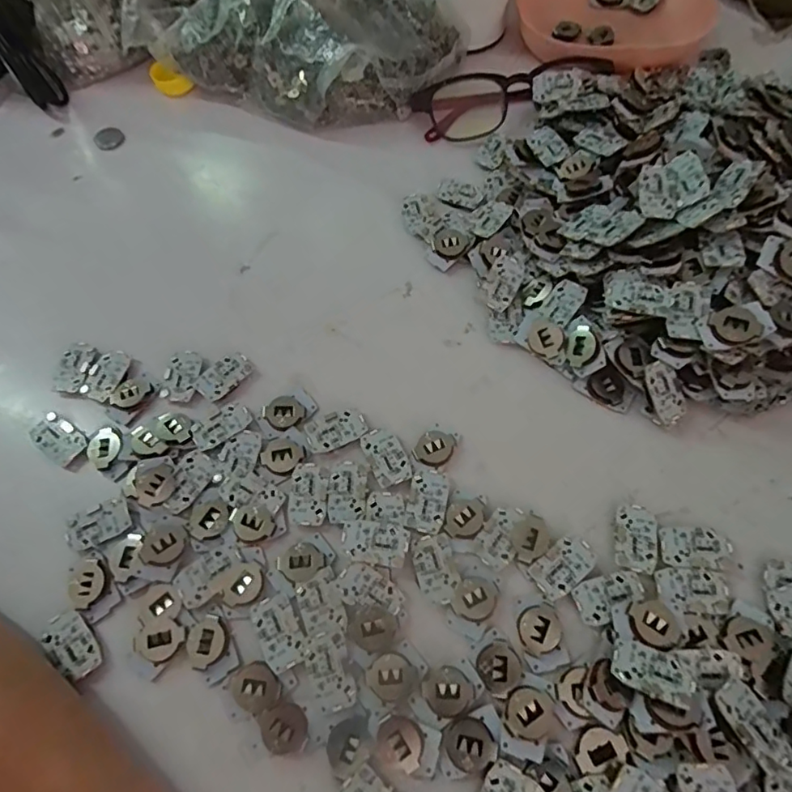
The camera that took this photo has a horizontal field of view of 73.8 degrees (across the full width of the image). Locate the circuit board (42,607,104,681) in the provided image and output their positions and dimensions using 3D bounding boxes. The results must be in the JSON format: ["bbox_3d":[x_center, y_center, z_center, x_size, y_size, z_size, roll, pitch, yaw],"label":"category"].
[{"bbox_3d":[-0.139,0.107,0.226,0.016,0.004,0.028,-42,70,-16],"label":"circuit board"}]

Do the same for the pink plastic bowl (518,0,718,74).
[{"bbox_3d":[0.153,-0.280,0.378,0.125,0.031,0.132,-1,65,2],"label":"pink plastic bowl"}]

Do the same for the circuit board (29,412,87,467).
[{"bbox_3d":[-0.172,0.021,0.267,0.029,0.004,0.019,35,71,17],"label":"circuit board"}]

